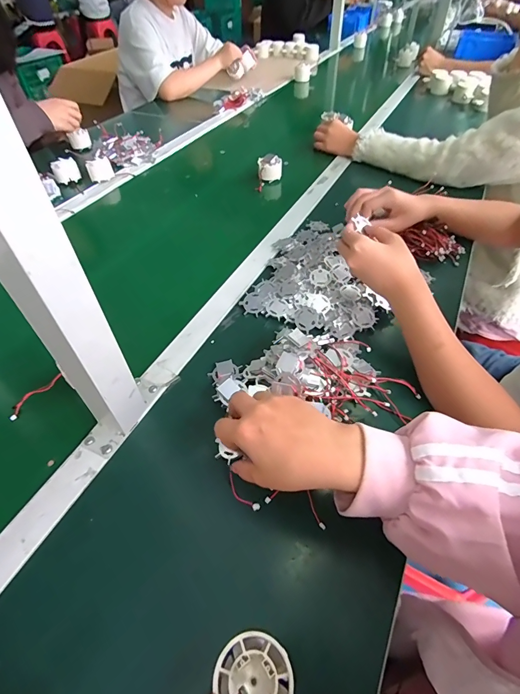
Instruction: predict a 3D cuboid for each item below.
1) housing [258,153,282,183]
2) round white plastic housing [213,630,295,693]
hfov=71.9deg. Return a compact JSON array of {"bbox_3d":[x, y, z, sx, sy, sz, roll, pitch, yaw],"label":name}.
[{"bbox_3d":[0.022,-0.400,0.800,0.051,0.041,0.039,-2,50,0],"label":"housing"},{"bbox_3d":[-0.003,0.225,0.242,0.048,0.021,0.050,-1,50,1],"label":"round white plastic housing"}]

